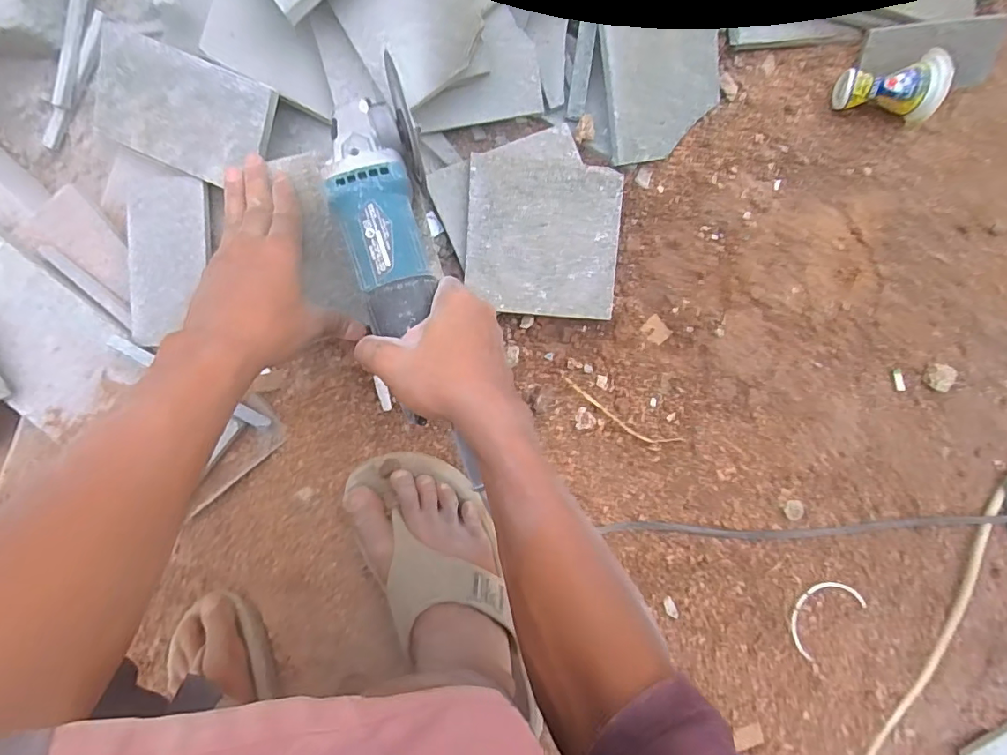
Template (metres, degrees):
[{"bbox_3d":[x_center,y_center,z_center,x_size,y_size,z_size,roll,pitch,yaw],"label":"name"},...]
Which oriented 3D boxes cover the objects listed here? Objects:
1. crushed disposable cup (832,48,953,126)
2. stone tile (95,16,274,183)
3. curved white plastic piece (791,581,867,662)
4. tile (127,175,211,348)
[{"bbox_3d":[0.421,-0.319,0.565,0.096,0.059,0.064,6,87,15],"label":"crushed disposable cup"},{"bbox_3d":[-0.278,-0.230,0.447,0.148,0.008,0.093,23,110,-2],"label":"stone tile"},{"bbox_3d":[0.330,0.244,0.532,0.086,0.006,0.058,-40,90,-5],"label":"curved white plastic piece"},{"bbox_3d":[-0.302,-0.106,0.466,0.065,0.014,0.145,-2,92,-9],"label":"tile"}]

